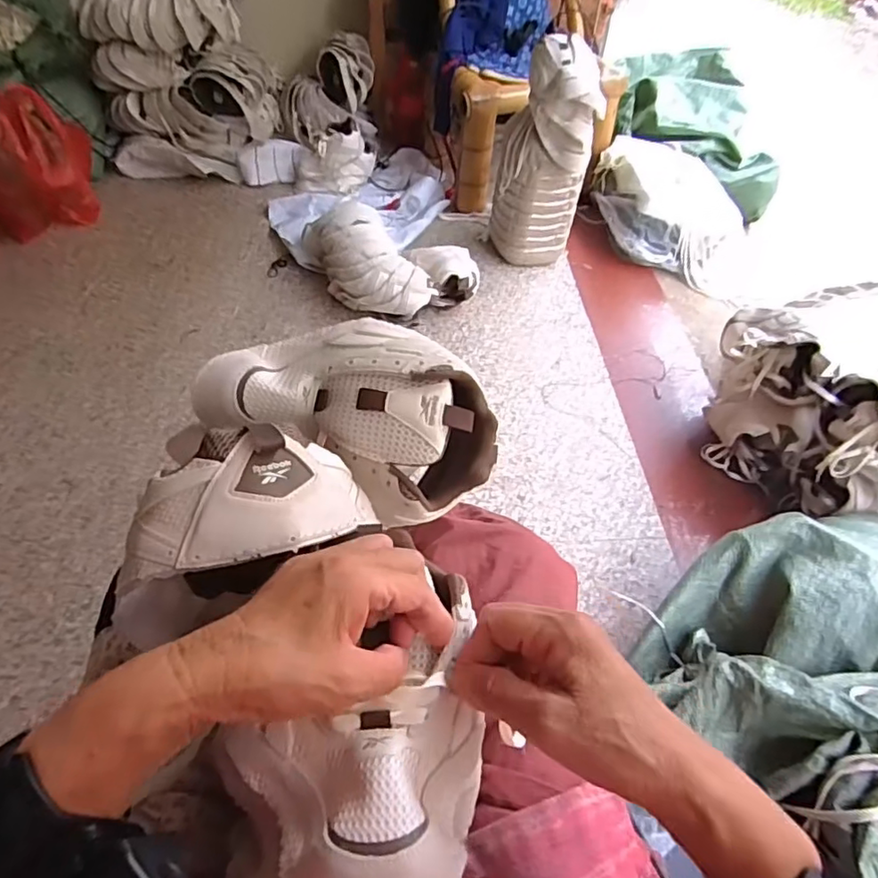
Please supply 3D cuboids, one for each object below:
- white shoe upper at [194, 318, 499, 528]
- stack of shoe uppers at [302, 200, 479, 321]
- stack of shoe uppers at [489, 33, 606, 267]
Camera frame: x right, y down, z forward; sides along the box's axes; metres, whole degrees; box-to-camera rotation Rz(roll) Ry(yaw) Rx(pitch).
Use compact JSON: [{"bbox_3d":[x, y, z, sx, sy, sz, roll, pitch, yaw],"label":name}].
[{"bbox_3d":[-0.058,-0.020,0.427,0.197,0.084,0.122,14,51,8],"label":"white shoe upper"},{"bbox_3d":[-0.118,-0.424,1.342,0.294,0.156,0.360,-23,56,-21],"label":"stack of shoe uppers"},{"bbox_3d":[0.239,-0.639,1.343,0.204,0.447,0.149,9,51,4],"label":"stack of shoe uppers"}]

